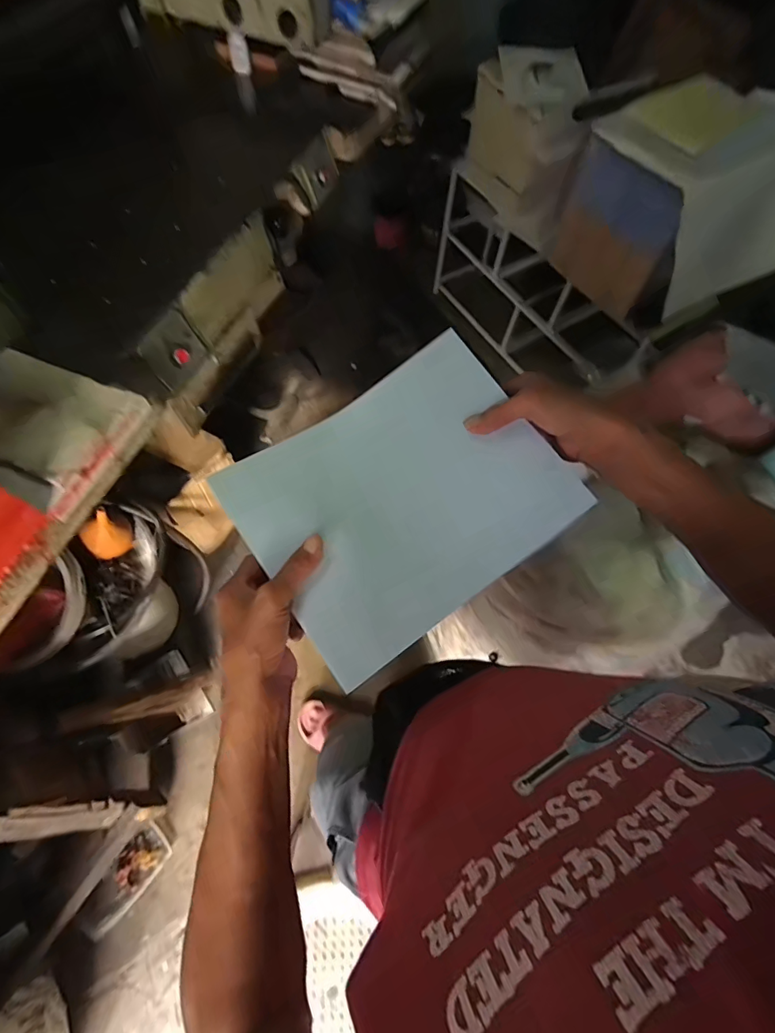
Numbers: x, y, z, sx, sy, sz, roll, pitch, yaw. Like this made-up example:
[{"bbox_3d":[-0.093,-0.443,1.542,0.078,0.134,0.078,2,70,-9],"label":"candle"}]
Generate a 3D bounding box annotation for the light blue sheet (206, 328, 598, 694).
[{"bbox_3d":[0.015,-0.015,0.395,0.268,0.045,0.212,-33,71,-16],"label":"light blue sheet"}]

